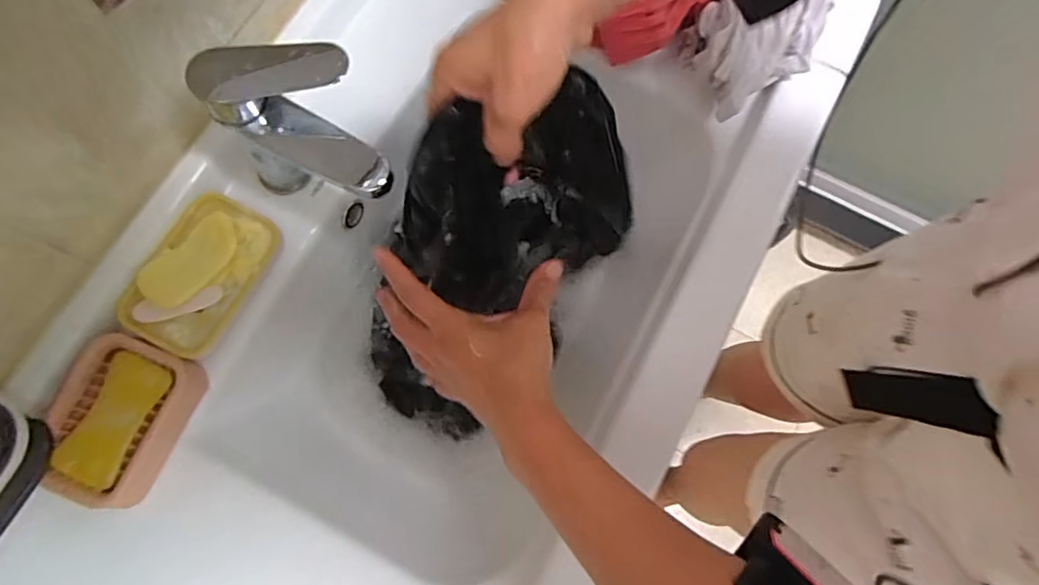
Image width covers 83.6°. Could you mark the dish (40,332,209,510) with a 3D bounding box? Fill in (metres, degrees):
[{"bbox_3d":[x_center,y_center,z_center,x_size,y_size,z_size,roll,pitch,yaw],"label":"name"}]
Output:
[{"bbox_3d":[-0.320,0.099,0.462,0.091,0.032,0.121,20,74,4],"label":"dish"}]

